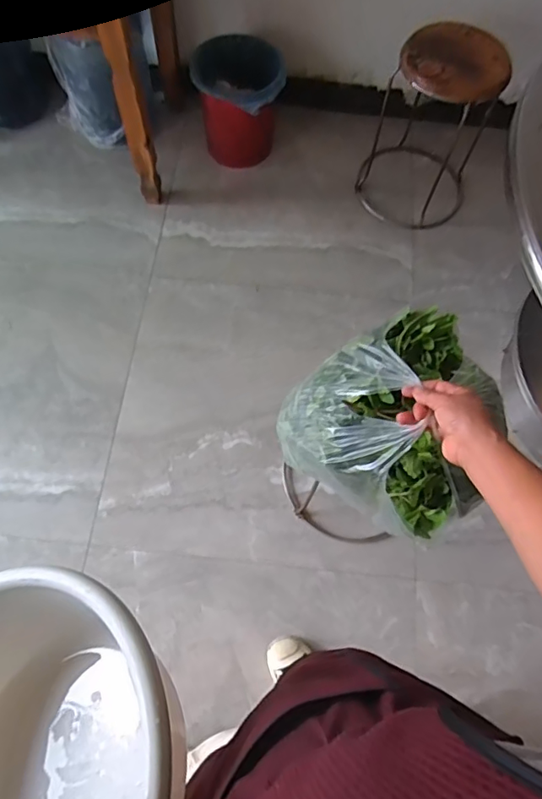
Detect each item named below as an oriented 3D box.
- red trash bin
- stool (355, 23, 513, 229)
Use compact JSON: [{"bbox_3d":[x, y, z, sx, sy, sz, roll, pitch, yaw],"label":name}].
[{"bbox_3d":[-0.107,-0.953,1.689,0.275,0.295,0.230,-4,68,-6],"label":"red trash bin"},{"bbox_3d":[0.477,-0.814,1.558,0.351,0.479,0.359,1,67,-3],"label":"stool"}]

